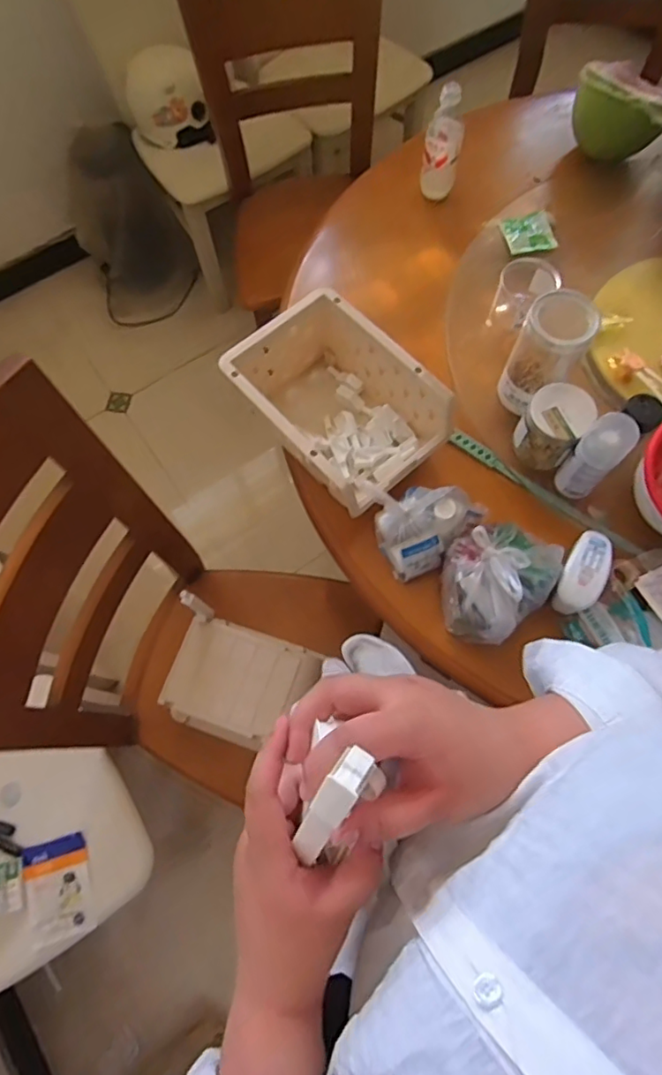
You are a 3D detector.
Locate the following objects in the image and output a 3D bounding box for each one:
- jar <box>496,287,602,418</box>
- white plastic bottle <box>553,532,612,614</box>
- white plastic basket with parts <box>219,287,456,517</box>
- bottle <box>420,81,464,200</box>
[{"bbox_3d":[0.281,-0.237,0.747,0.081,0.173,0.095,27,72,10],"label":"jar"},{"bbox_3d":[0.318,0.044,0.708,0.053,0.035,0.107,24,72,10],"label":"white plastic bottle"},{"bbox_3d":[0.007,-0.180,0.796,0.193,0.139,0.275,-42,74,-13],"label":"white plastic basket with parts"},{"bbox_3d":[0.183,-0.637,0.929,0.062,0.161,0.055,8,70,4],"label":"bottle"}]

